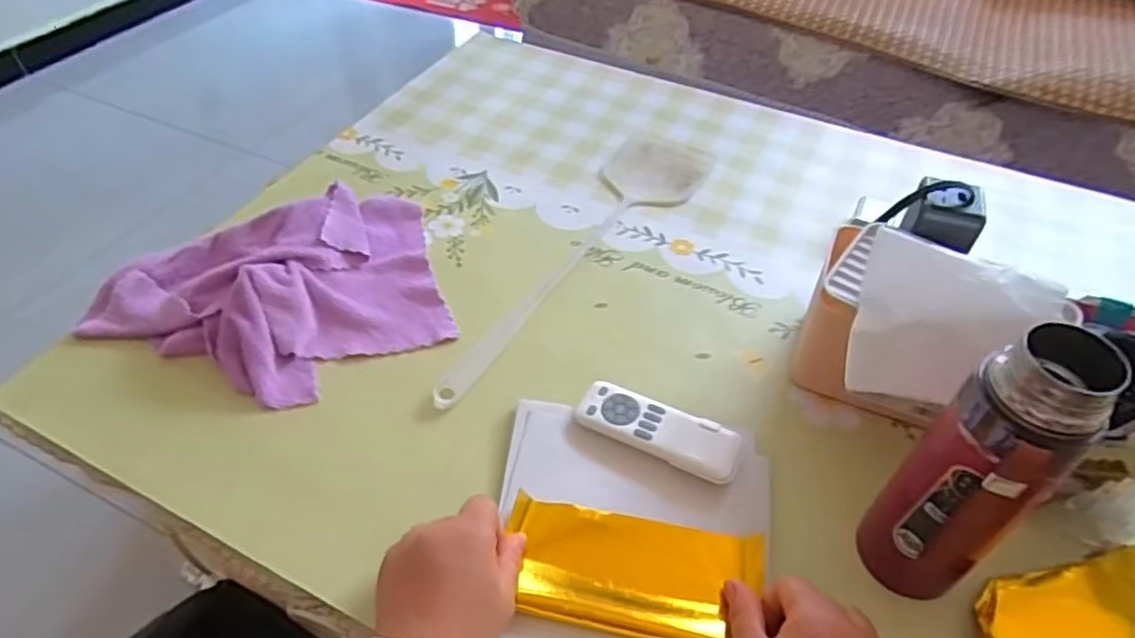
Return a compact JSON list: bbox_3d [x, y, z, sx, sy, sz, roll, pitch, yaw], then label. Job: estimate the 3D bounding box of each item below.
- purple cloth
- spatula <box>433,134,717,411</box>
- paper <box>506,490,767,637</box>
[{"bbox_3d":[-0.262,-0.019,0.616,0.307,0.049,0.210,-19,51,-18],"label":"purple cloth"},{"bbox_3d":[0.009,-0.076,0.704,0.114,0.008,0.455,27,52,21],"label":"spatula"},{"bbox_3d":[0.043,0.169,0.464,0.167,0.025,0.079,11,48,8],"label":"paper"}]

